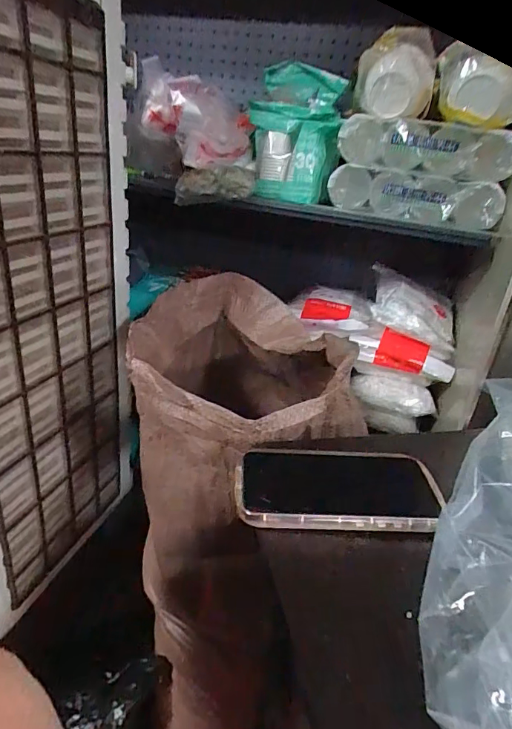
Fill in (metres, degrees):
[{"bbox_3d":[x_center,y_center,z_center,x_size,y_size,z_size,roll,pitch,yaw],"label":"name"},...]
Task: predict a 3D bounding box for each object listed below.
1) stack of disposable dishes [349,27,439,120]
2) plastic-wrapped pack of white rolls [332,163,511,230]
[{"bbox_3d":[0.217,-0.450,0.701,0.122,0.114,0.084,10,28,11],"label":"stack of disposable dishes"},{"bbox_3d":[0.265,-0.284,0.761,0.276,0.071,0.073,11,28,12],"label":"plastic-wrapped pack of white rolls"}]

